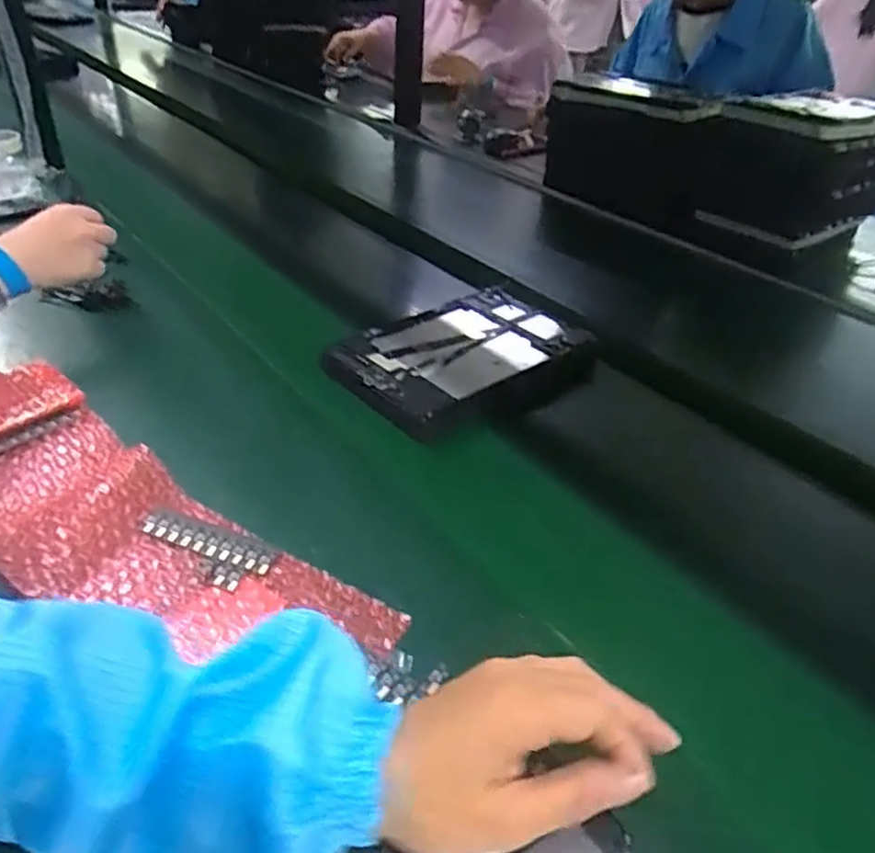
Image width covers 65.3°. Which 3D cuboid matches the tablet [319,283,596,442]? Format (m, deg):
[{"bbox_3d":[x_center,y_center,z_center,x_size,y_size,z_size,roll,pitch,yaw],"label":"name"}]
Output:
[{"bbox_3d":[0.024,-0.074,0.662,0.229,0.022,0.154,-27,46,-36],"label":"tablet"}]

